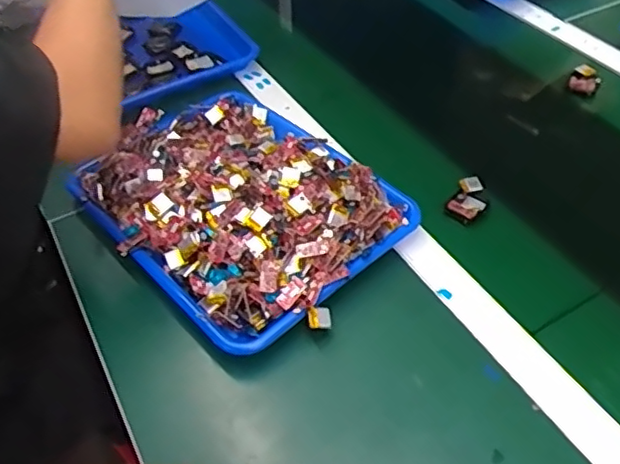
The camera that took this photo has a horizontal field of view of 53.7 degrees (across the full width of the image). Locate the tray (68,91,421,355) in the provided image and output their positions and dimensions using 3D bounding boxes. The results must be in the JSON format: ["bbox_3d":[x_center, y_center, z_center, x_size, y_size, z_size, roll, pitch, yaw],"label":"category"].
[{"bbox_3d":[-0.078,-0.035,0.657,0.252,0.065,0.328,-34,52,-25],"label":"tray"}]

